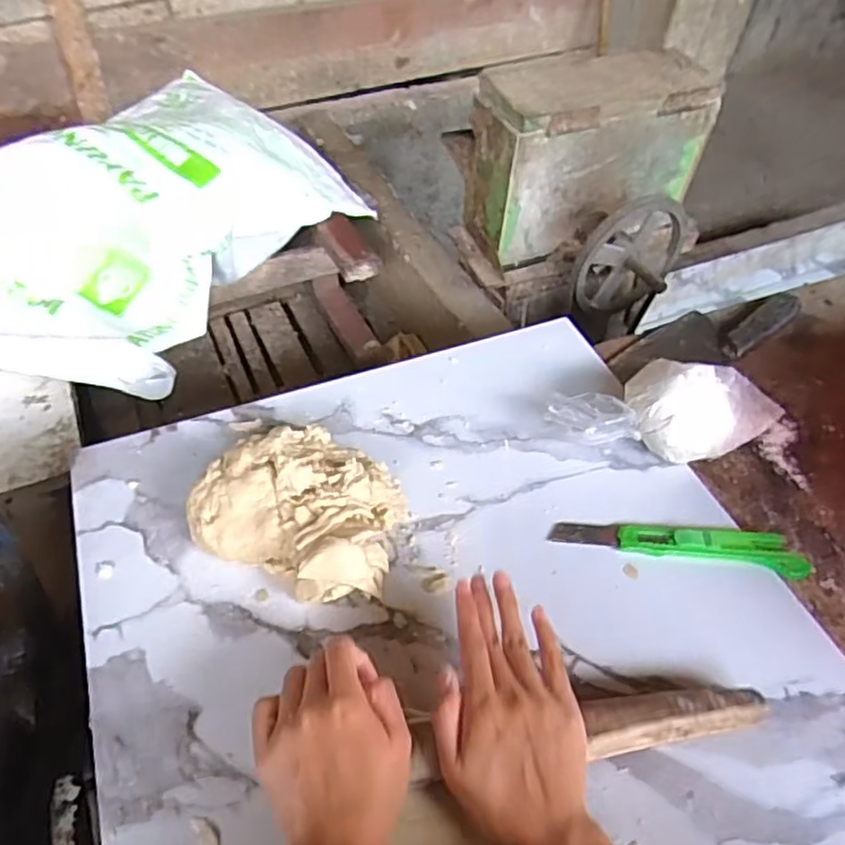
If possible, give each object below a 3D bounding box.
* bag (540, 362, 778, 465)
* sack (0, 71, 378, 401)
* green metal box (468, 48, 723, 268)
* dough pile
[{"bbox_3d":[0.224,-0.013,0.573,0.213,0.072,0.088,-12,52,-15],"label":"bag"},{"bbox_3d":[-0.417,-0.298,0.976,0.393,0.198,0.647,25,52,15],"label":"sack"},{"bbox_3d":[0.246,-0.416,1.018,0.348,0.220,0.160,-20,54,-21],"label":"green metal box"},{"bbox_3d":[-0.090,0.059,0.505,0.155,0.054,0.124,21,51,12],"label":"dough pile"}]

